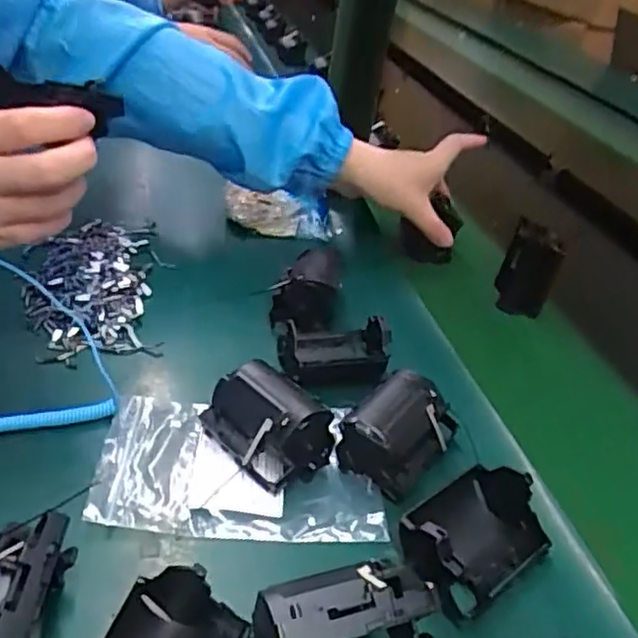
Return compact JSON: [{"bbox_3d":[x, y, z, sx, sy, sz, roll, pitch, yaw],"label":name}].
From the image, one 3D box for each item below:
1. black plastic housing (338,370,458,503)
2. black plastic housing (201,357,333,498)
[{"bbox_3d":[0.048,0.064,0.393,0.048,0.039,0.072,29,39,29],"label":"black plastic housing"},{"bbox_3d":[-0.031,0.058,0.385,0.070,0.040,0.048,33,41,32],"label":"black plastic housing"}]

